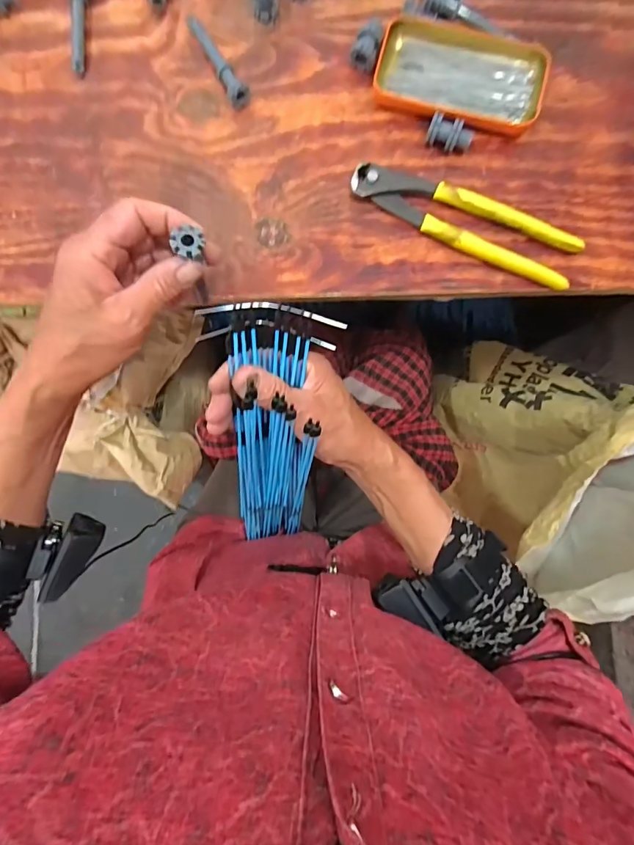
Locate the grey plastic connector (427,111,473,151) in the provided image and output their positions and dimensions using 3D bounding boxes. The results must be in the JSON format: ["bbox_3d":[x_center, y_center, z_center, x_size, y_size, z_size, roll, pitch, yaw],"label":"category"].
[{"bbox_3d":[0.116,-0.250,0.374,0.038,0.020,0.021,19,85,2],"label":"grey plastic connector"}]

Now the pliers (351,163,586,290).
[{"bbox_3d":[0.126,-0.173,0.370,0.199,0.022,0.046,23,85,2],"label":"pliers"}]

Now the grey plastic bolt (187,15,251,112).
[{"bbox_3d":[-0.090,-0.331,0.383,0.019,0.025,0.103,-27,85,-2],"label":"grey plastic bolt"}]

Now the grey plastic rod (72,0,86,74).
[{"bbox_3d":[-0.219,-0.373,0.389,0.011,0.009,0.104,0,85,0],"label":"grey plastic rod"}]

